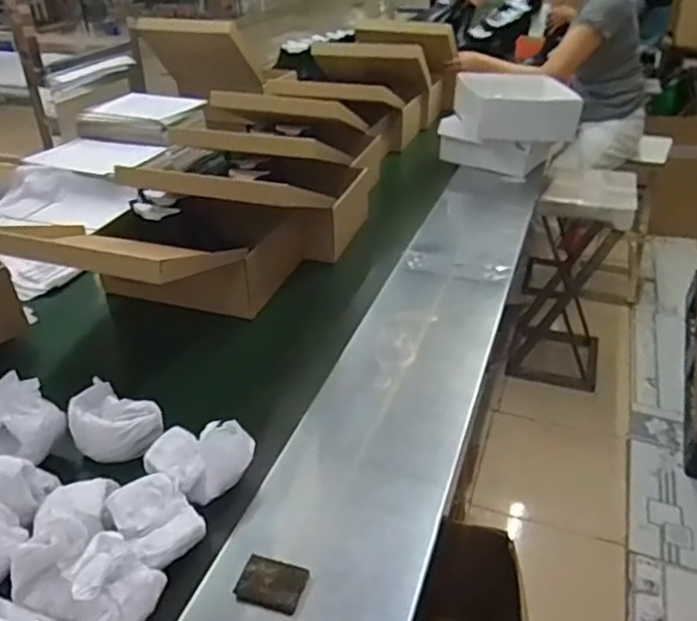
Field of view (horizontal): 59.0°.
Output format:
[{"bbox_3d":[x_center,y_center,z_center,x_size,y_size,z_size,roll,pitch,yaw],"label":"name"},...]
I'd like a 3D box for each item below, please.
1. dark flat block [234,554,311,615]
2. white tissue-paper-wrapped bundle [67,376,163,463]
[{"bbox_3d":[-0.084,0.303,0.682,0.071,0.010,0.056,8,34,13],"label":"dark flat block"},{"bbox_3d":[-0.322,0.160,0.851,0.139,0.063,0.088,15,37,23],"label":"white tissue-paper-wrapped bundle"}]

